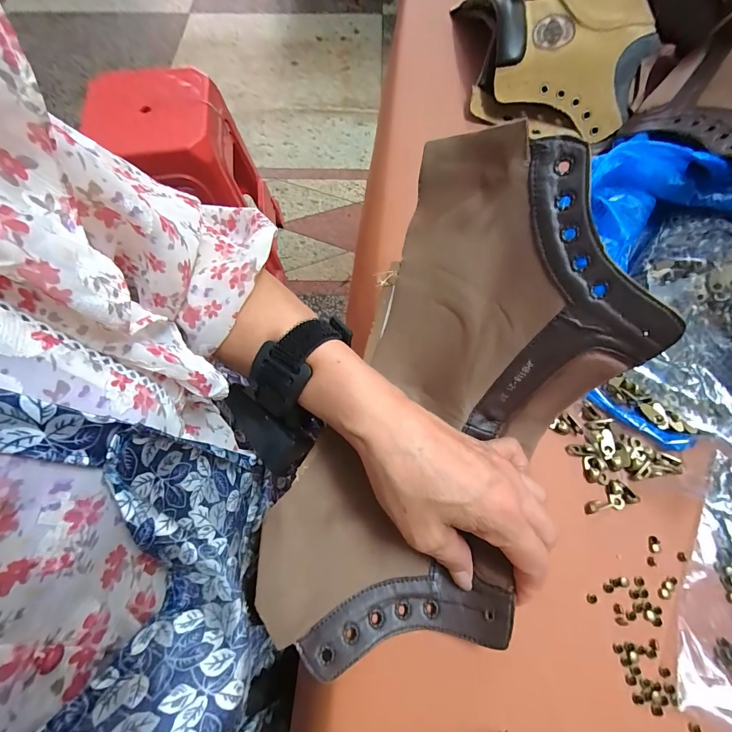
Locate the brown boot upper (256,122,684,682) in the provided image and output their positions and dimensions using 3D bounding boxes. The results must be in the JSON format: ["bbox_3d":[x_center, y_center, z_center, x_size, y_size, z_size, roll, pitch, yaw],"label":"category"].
[{"bbox_3d":[0.050,0.034,0.220,0.149,0.058,0.310,26,94,11],"label":"brown boot upper"}]

